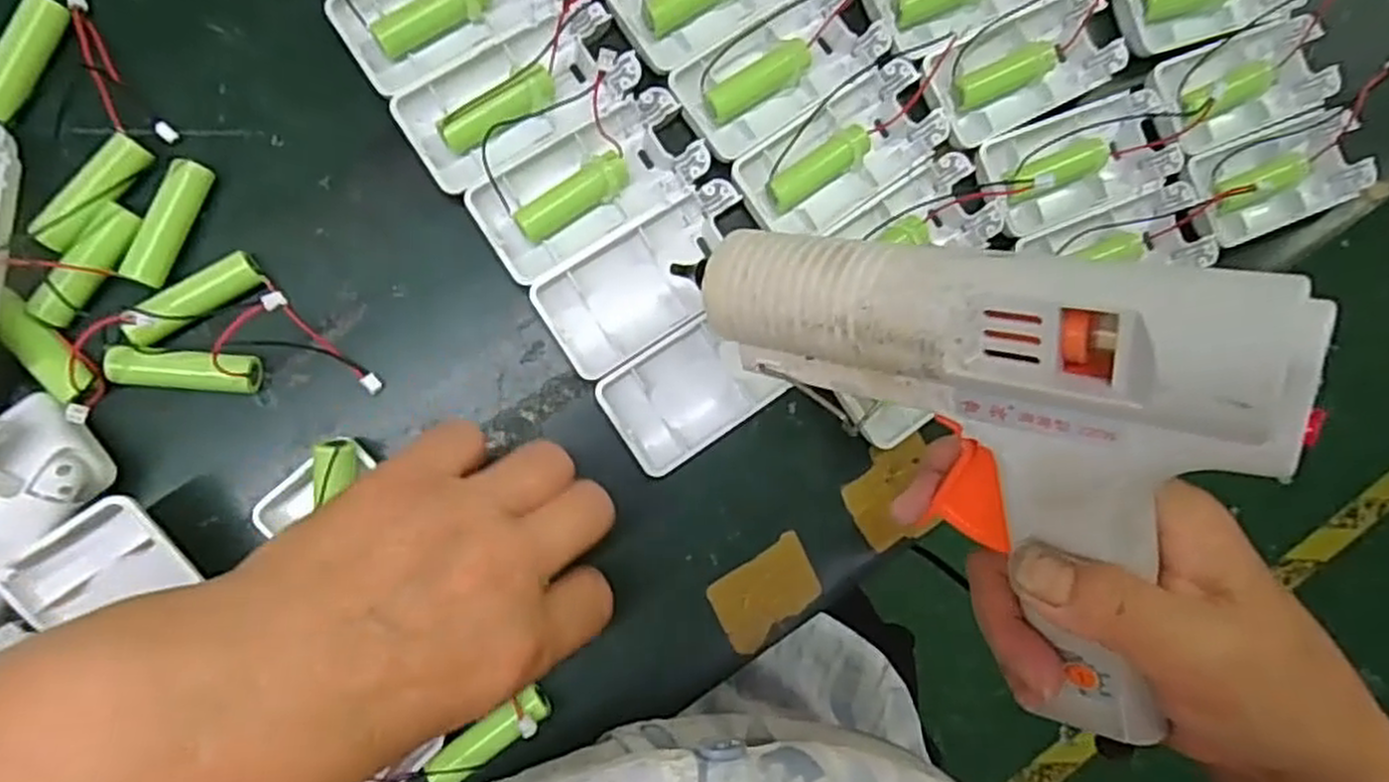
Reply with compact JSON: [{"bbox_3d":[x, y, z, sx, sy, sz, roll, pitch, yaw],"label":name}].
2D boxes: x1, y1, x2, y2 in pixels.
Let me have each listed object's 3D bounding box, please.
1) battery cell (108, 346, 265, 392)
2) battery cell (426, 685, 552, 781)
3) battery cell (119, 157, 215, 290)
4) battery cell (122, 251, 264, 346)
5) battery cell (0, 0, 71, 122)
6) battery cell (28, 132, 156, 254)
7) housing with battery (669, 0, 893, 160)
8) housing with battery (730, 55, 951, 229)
[{"bbox_3d":[-0.190,-0.008,0.291,0.048,0.019,0.014,3,85,-8],"label":"battery cell"},{"bbox_3d":[-0.078,0.134,0.301,0.050,0.011,0.014,-34,91,-10],"label":"battery cell"},{"bbox_3d":[-0.199,-0.064,0.297,0.013,0.011,0.050,22,83,-7],"label":"battery cell"},{"bbox_3d":[-0.187,-0.034,0.295,0.050,0.018,0.014,-38,92,-9],"label":"battery cell"},{"bbox_3d":[-0.253,-0.125,0.294,0.012,0.009,0.050,23,83,-6],"label":"battery cell"},{"bbox_3d":[-0.222,-0.073,0.290,0.013,0.010,0.048,36,82,-5],"label":"battery cell"},{"bbox_3d":[0.040,-0.141,0.336,0.102,0.019,0.042,-37,92,-9],"label":"housing with battery"},{"bbox_3d":[0.062,-0.101,0.337,0.090,0.018,0.044,-36,92,-9],"label":"housing with battery"}]

